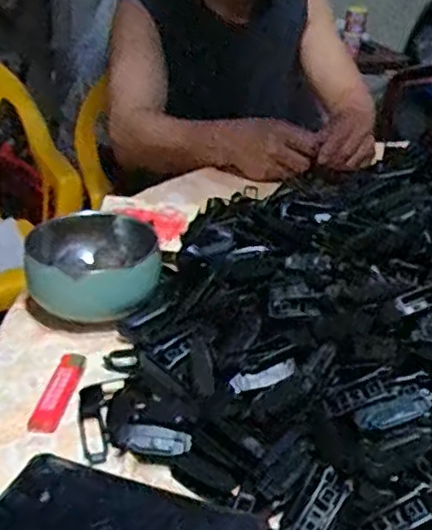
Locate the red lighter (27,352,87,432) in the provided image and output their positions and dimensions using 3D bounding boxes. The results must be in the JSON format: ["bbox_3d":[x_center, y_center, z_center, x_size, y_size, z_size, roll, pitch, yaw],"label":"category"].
[{"bbox_3d":[-0.118,0.094,0.497,0.022,0.010,0.083,6,29,7],"label":"red lighter"}]

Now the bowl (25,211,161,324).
[{"bbox_3d":[-0.113,0.002,0.592,0.111,0.067,0.112,1,29,-1],"label":"bowl"}]

